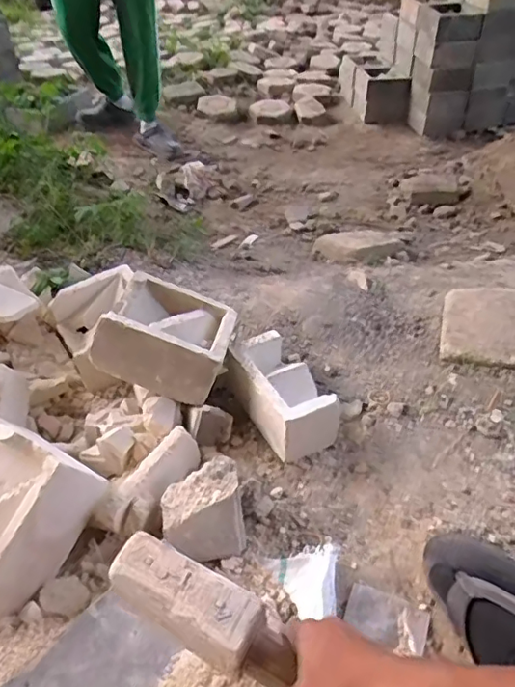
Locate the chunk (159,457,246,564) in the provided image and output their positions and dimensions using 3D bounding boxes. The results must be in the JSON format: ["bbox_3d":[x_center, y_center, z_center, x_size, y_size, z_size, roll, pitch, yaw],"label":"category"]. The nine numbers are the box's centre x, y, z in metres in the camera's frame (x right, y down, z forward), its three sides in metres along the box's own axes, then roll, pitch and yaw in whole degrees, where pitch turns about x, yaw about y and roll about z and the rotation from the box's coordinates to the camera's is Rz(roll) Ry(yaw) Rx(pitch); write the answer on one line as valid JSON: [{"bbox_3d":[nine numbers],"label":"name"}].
[{"bbox_3d":[-0.075,0.226,0.744,0.105,0.069,0.111,-10,42,-8],"label":"chunk"}]

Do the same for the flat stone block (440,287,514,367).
[{"bbox_3d":[0.446,-0.037,1.007,0.201,0.043,0.195,9,43,13],"label":"flat stone block"}]

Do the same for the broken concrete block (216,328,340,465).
[{"bbox_3d":[0.038,0.071,0.927,0.120,0.090,0.218,-24,45,-22],"label":"broken concrete block"}]

